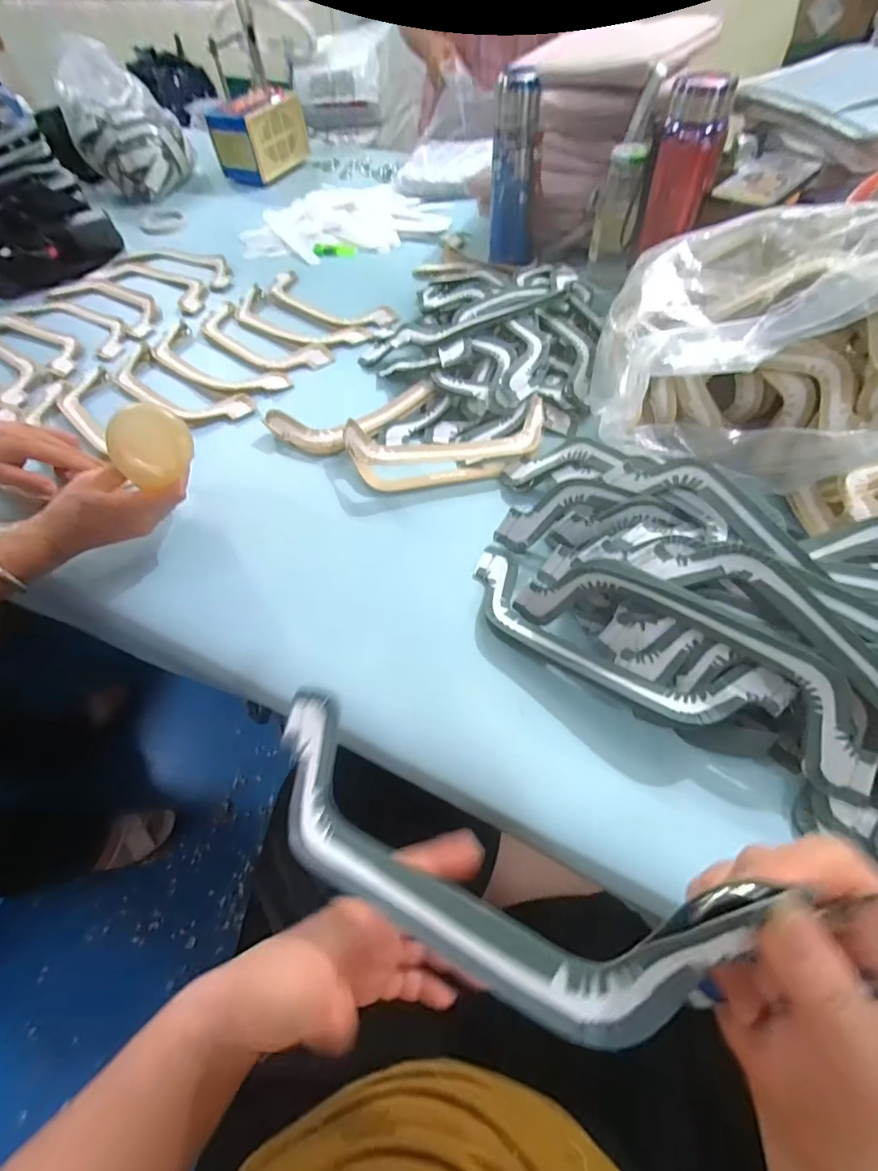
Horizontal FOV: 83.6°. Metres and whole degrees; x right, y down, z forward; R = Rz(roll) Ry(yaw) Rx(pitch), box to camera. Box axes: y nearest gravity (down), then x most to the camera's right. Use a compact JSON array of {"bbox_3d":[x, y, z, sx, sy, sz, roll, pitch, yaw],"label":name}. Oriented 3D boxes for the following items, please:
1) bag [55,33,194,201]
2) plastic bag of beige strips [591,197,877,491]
[{"bbox_3d":[-0.668,-0.984,1.047,0.219,0.204,0.231,-24,58,-12],"label":"bag"},{"bbox_3d":[0.299,-0.228,0.455,0.274,0.184,0.216,11,57,11],"label":"plastic bag of beige strips"}]

